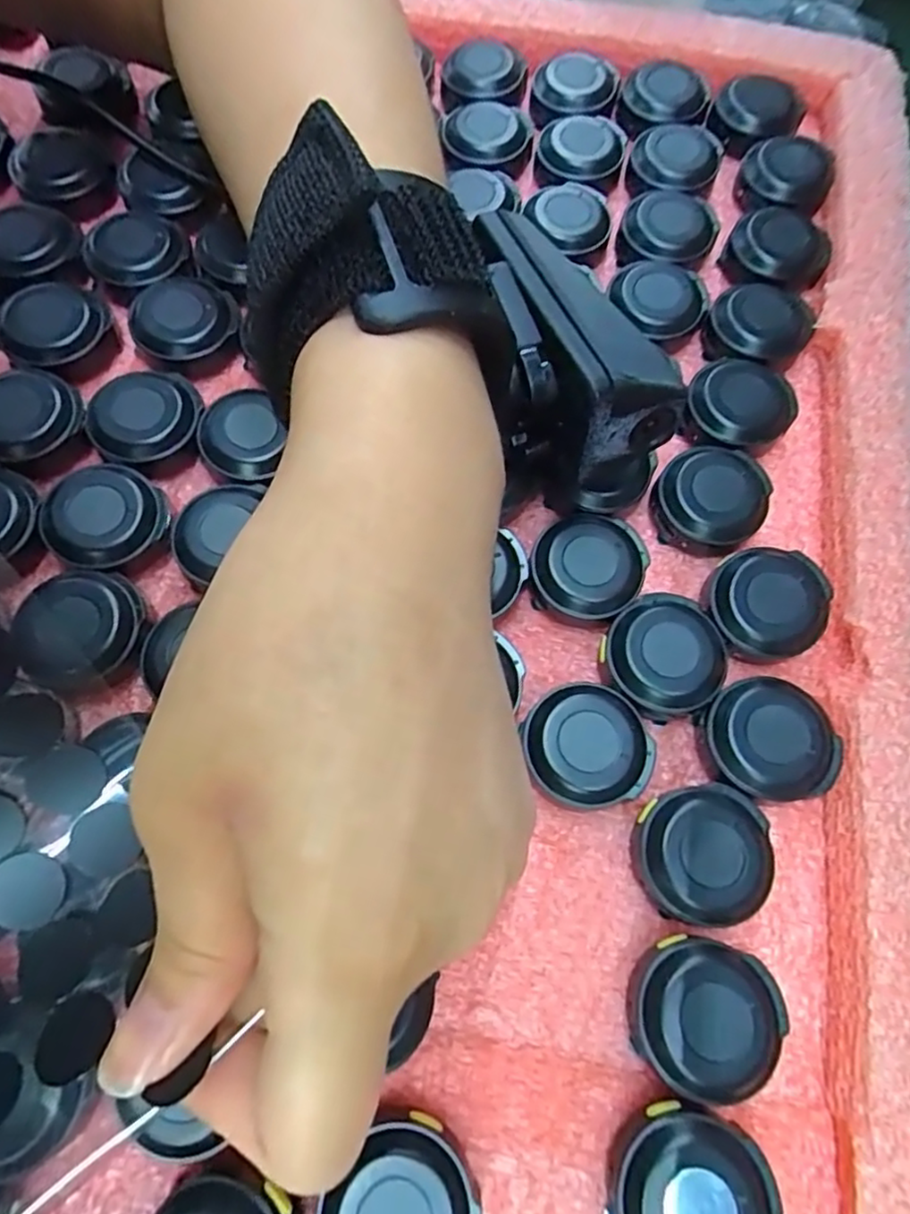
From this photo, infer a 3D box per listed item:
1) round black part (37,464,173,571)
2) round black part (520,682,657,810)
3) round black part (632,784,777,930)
[{"bbox_3d":[-0.090,-0.024,0.168,0.025,0.007,0.028,41,73,12],"label":"round black part"},{"bbox_3d":[0.031,0.033,0.158,0.029,0.013,0.028,1,69,-2],"label":"round black part"},{"bbox_3d":[0.056,0.056,0.150,0.028,0.013,0.028,1,69,-2],"label":"round black part"}]

